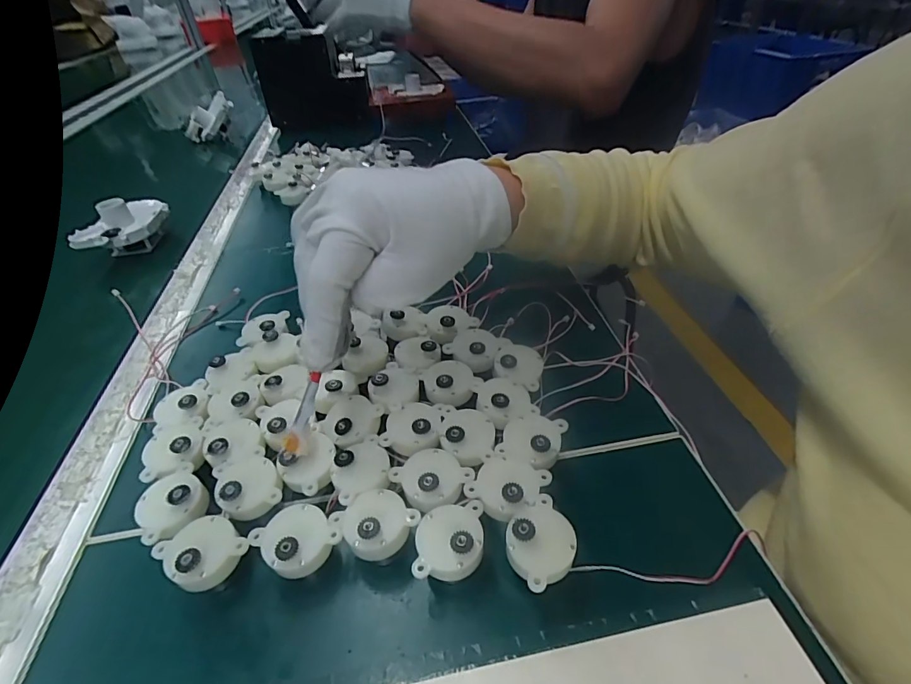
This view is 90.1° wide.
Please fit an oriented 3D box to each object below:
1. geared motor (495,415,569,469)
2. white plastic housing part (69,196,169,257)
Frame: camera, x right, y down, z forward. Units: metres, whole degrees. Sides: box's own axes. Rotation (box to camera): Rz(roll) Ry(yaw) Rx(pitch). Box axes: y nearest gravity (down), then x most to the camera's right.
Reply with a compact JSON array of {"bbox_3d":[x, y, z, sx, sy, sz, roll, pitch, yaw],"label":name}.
[{"bbox_3d":[0.044,0.061,0.264,0.032,0.030,0.039,15,45,21],"label":"geared motor"},{"bbox_3d":[-0.361,-0.127,0.497,0.045,0.055,0.100,20,47,26],"label":"white plastic housing part"}]

